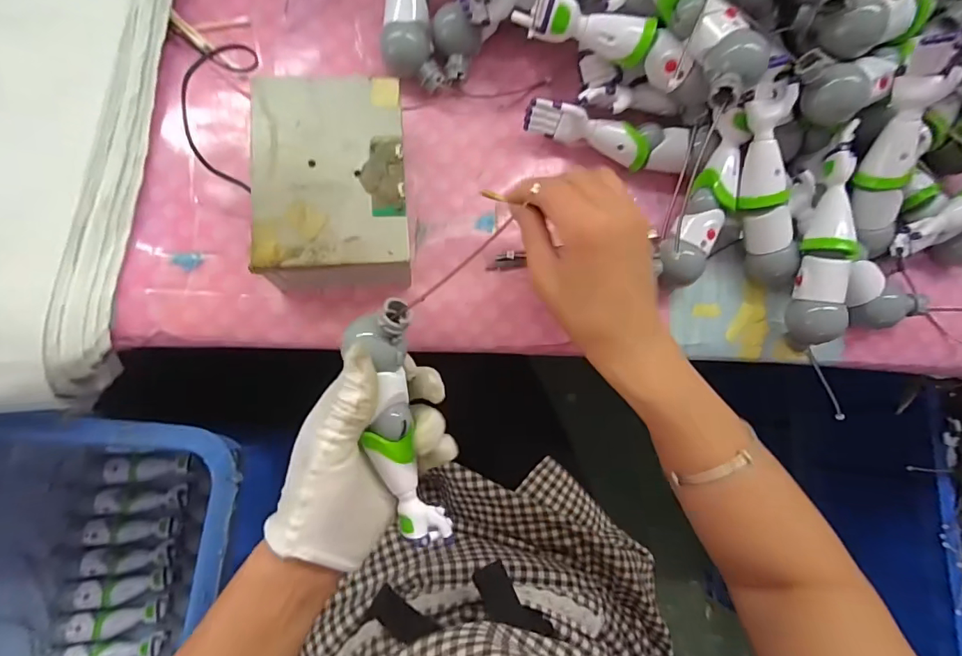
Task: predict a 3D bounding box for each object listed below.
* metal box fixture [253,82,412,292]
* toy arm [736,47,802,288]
[{"bbox_3d":[-0.097,-0.089,0.321,0.095,0.056,0.132,-3,81,-6],"label":"metal box fixture"},{"bbox_3d":[0.202,-0.101,0.340,0.036,0.031,0.155,-14,109,-9],"label":"toy arm"}]

